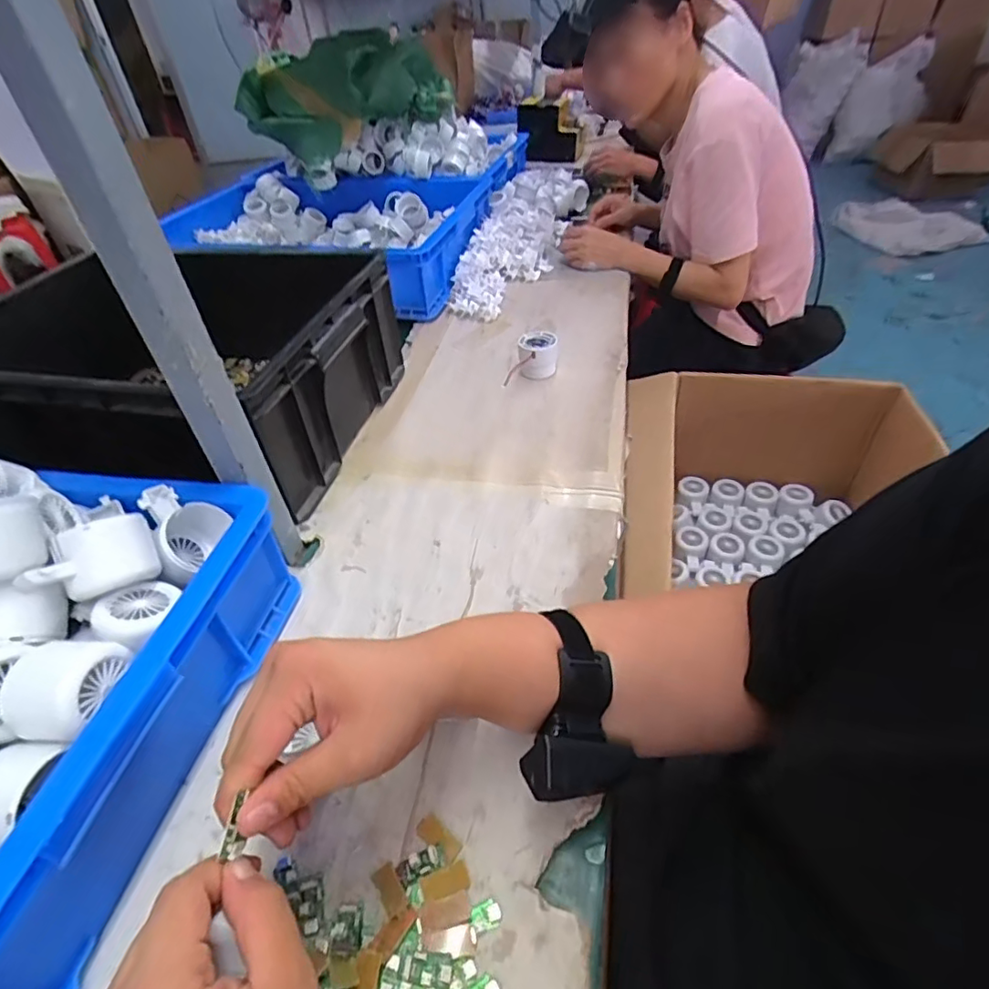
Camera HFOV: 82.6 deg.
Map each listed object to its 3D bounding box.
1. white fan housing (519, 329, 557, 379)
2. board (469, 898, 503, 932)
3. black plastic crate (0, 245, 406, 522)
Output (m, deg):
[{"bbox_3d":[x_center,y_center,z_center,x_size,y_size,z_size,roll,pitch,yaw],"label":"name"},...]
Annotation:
[{"bbox_3d":[0.061,-0.200,0.794,0.052,0.049,0.052,-2,43,3],"label":"white fan housing"},{"bbox_3d":[-0.005,0.253,0.338,0.019,0.004,0.013,-18,45,-13],"label":"board"},{"bbox_3d":[-0.385,-0.154,0.686,0.446,0.160,0.376,4,44,10],"label":"black plastic crate"}]

